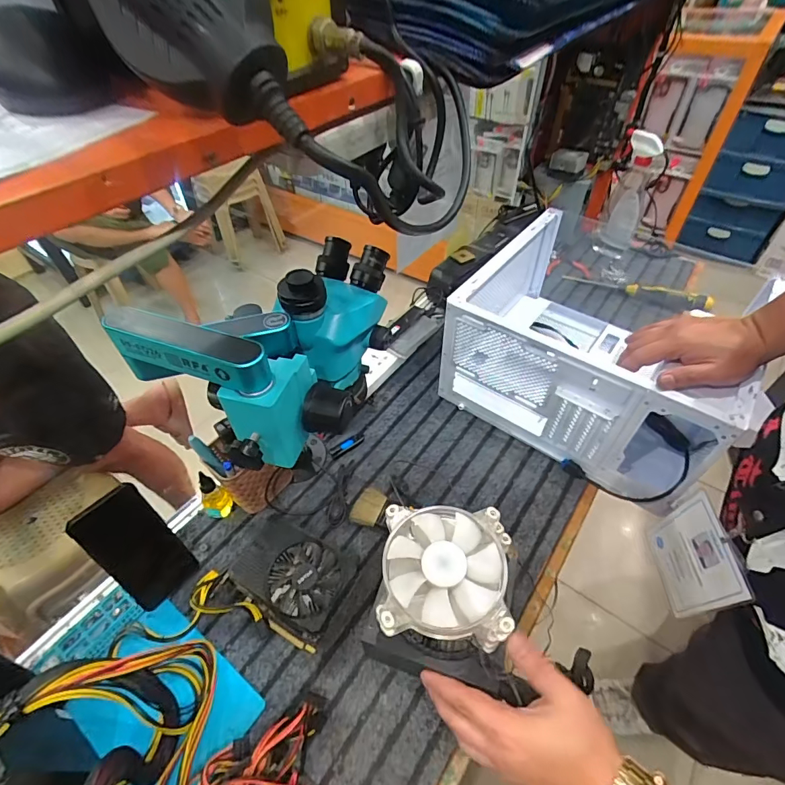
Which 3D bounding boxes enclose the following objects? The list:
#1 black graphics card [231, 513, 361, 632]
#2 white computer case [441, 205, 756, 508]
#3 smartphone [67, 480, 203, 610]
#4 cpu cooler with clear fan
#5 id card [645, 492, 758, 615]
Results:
[{"bbox_3d":[-0.133,0.230,0.554,0.156,0.040,0.107,19,50,15],"label":"black graphics card"},{"bbox_3d":[0.343,-0.092,0.714,0.377,0.213,0.394,29,53,23],"label":"white computer case"},{"bbox_3d":[-0.315,0.191,0.524,0.012,0.161,0.076,10,42,46],"label":"smartphone"},{"bbox_3d":[0.055,0.196,0.440,0.139,0.088,0.151,3,48,2],"label":"cpu cooler with clear fan"},{"bbox_3d":[0.299,0.166,0.427,0.005,0.132,0.096,-3,56,2],"label":"id card"}]

